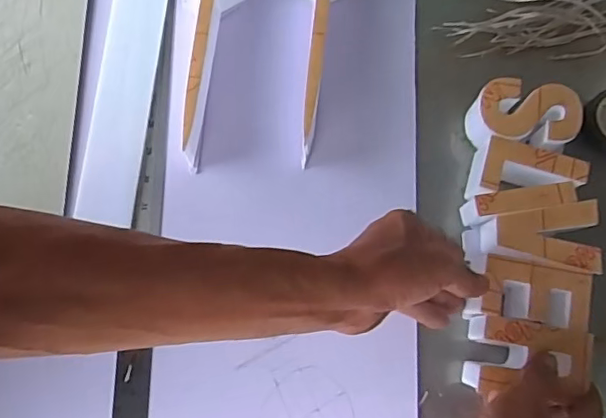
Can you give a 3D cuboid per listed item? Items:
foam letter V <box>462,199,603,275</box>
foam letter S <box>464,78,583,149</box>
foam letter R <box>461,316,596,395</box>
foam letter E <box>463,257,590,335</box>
[{"bbox_3d":[0.186,0.026,0.468,0.097,0.043,0.057,1,77,-1],"label":"foam letter V"},{"bbox_3d":[0.188,-0.077,0.496,0.088,0.052,0.056,5,77,0],"label":"foam letter S"},{"bbox_3d":[0.174,0.119,0.445,0.083,0.047,0.056,11,77,1],"label":"foam letter R"},{"bbox_3d":[0.178,0.069,0.458,0.085,0.048,0.047,12,77,1],"label":"foam letter E"}]

